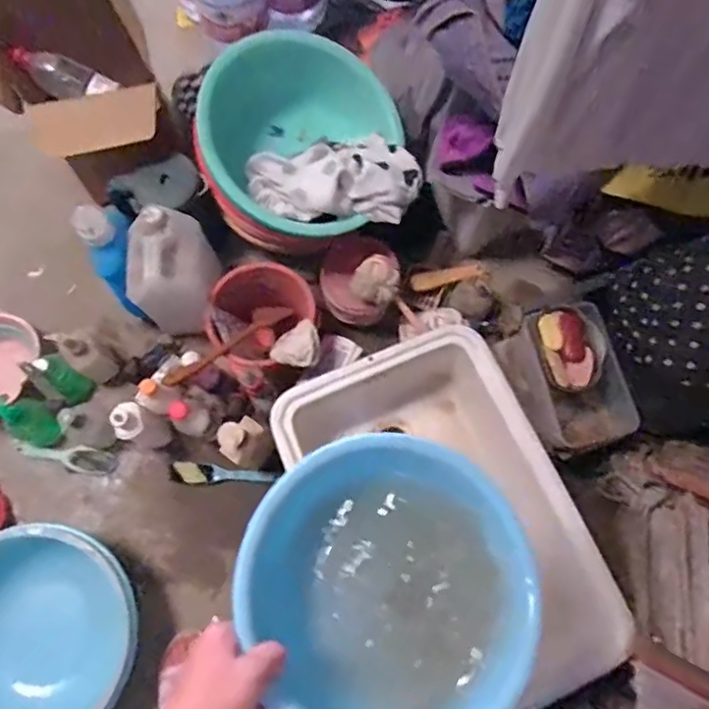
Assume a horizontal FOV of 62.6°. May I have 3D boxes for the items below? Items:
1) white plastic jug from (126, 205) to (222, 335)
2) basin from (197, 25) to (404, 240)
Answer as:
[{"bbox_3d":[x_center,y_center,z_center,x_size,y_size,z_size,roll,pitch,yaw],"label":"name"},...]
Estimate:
[{"bbox_3d":[-0.339,-0.140,1.119,0.150,0.208,0.204,-9,73,-1],"label":"white plastic jug"},{"bbox_3d":[-0.113,-0.399,1.090,0.356,0.162,0.356,32,74,-16],"label":"basin"}]

